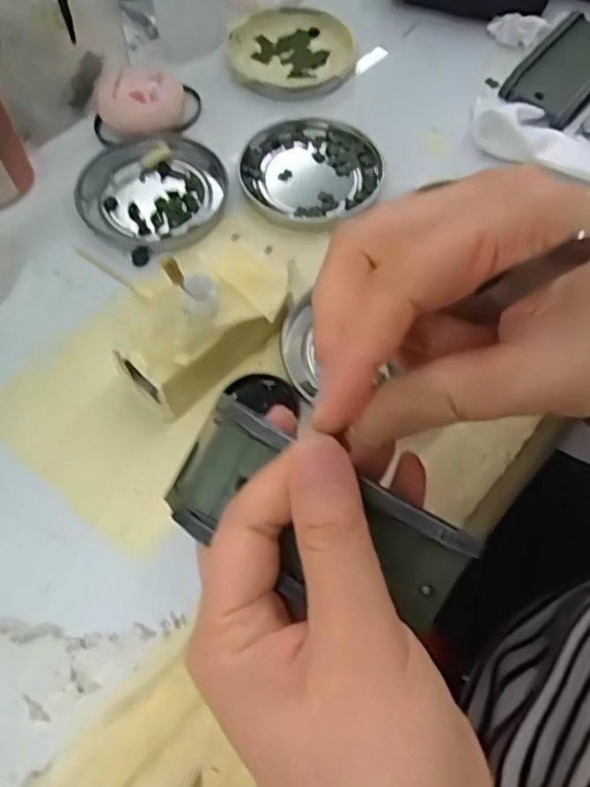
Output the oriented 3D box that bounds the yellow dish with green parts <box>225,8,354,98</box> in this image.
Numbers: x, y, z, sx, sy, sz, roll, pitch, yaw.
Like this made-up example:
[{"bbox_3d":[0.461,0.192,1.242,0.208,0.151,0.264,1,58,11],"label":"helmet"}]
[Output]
[{"bbox_3d":[-0.003,-0.217,0.386,0.075,0.011,0.071,0,62,-1],"label":"yellow dish with green parts"}]

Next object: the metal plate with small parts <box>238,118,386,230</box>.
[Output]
[{"bbox_3d":[0.007,-0.122,0.343,0.074,0.009,0.077,0,62,-1],"label":"metal plate with small parts"}]

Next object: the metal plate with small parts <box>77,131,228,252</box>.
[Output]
[{"bbox_3d":[-0.078,-0.111,0.335,0.075,0.007,0.076,0,62,-1],"label":"metal plate with small parts"}]

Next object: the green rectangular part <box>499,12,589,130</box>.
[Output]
[{"bbox_3d":[0.166,-0.197,0.374,0.045,0.018,0.086,36,67,17],"label":"green rectangular part"}]

